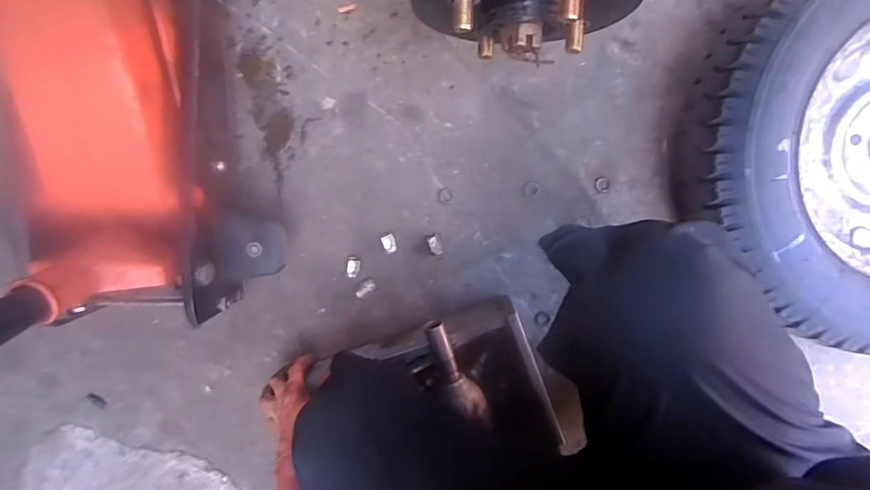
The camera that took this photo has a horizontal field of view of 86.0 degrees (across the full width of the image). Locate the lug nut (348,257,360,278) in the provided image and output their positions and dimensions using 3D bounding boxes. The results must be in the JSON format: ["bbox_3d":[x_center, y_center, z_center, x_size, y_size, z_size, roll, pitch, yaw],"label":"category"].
[{"bbox_3d":[-0.115,0.031,0.654,0.018,0.019,0.027,9,99,-1],"label":"lug nut"}]

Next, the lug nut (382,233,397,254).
[{"bbox_3d":[-0.063,-0.001,0.641,0.017,0.017,0.027,-17,98,3],"label":"lug nut"}]

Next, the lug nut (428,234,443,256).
[{"bbox_3d":[0.000,-0.001,0.638,0.014,0.022,0.029,-20,98,4],"label":"lug nut"}]

